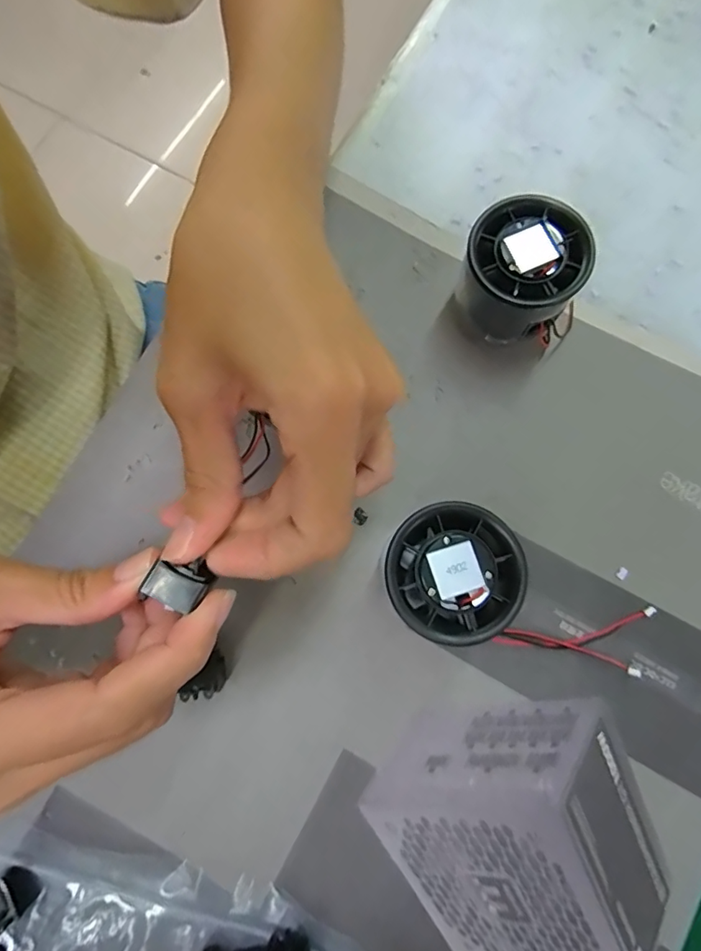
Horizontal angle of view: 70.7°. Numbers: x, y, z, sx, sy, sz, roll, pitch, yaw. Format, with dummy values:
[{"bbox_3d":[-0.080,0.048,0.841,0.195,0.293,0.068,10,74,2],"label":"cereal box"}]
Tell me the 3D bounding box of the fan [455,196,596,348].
[{"bbox_3d":[0.090,-0.097,0.252,0.067,0.055,0.058,9,78,2],"label":"fan"}]

